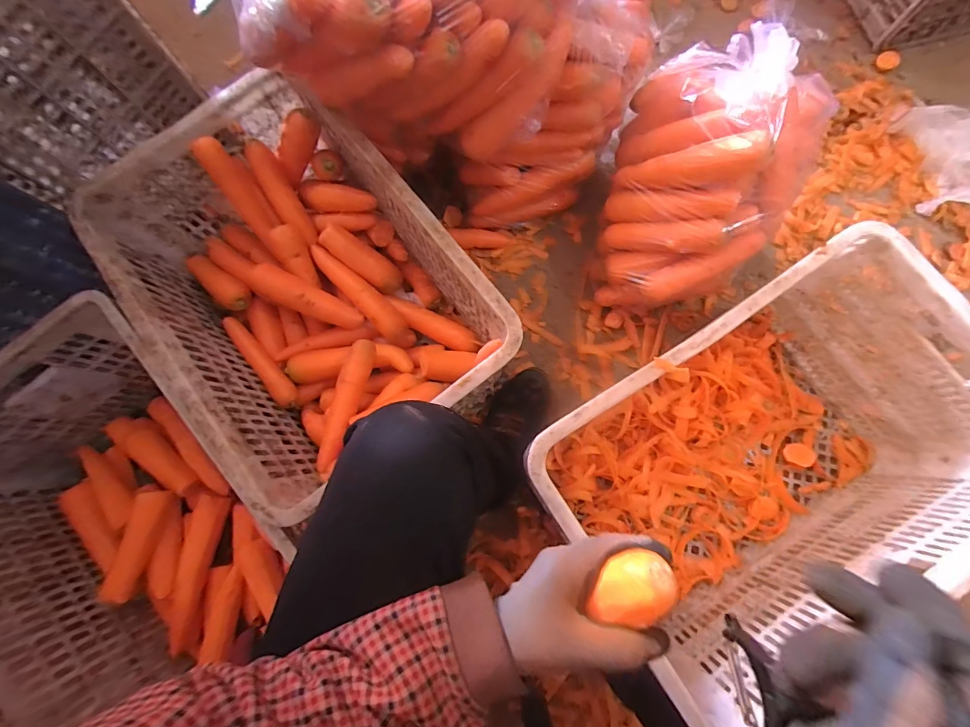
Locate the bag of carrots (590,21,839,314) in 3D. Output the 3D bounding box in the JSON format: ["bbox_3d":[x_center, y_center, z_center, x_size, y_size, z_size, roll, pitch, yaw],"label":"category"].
[{"bbox_3d":[0.321,-0.274,0.641,0.243,0.243,0.343,15,80,4],"label":"bag of carrots"}]

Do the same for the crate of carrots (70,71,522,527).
[{"bbox_3d":[-0.248,-0.096,0.624,0.363,0.241,0.508,-38,81,-6],"label":"crate of carrots"}]

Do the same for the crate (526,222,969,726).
[{"bbox_3d":[0.352,0.125,0.581,0.507,0.269,0.350,-33,81,-5],"label":"crate"}]

